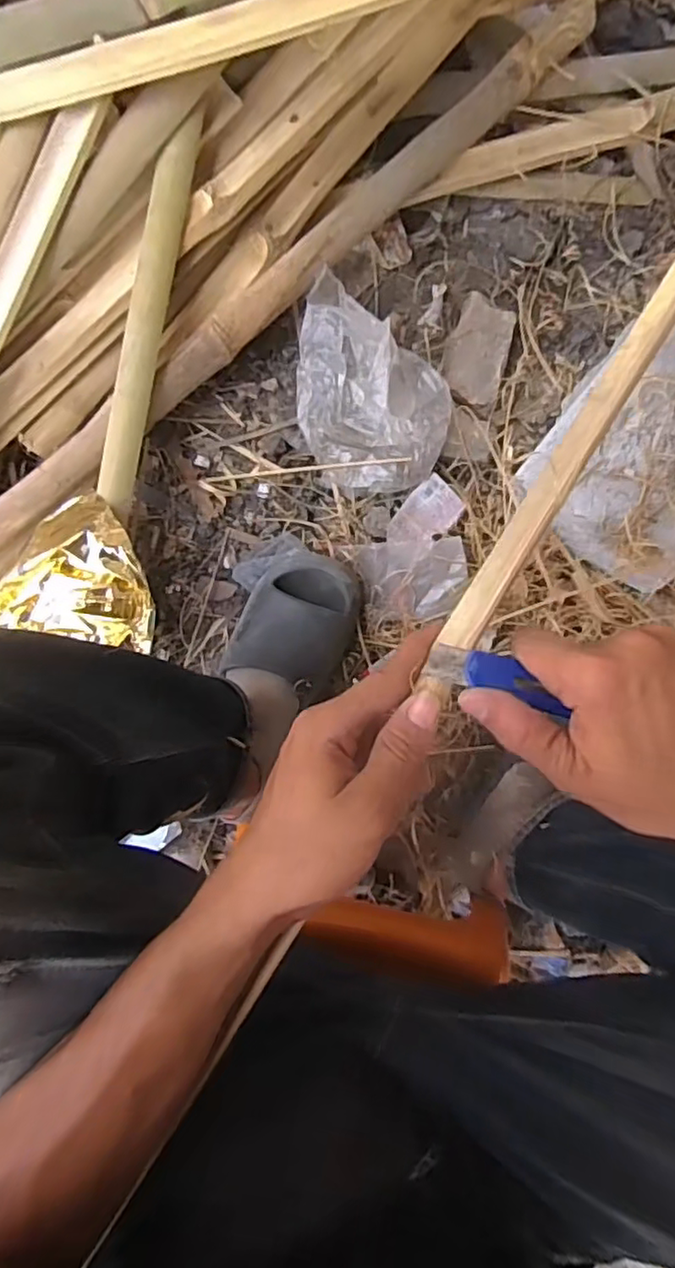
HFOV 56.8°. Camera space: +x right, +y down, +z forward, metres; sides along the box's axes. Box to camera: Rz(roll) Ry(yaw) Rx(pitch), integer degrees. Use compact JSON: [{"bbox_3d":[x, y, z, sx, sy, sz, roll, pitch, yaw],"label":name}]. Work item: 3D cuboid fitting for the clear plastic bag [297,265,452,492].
[{"bbox_3d":[0.040,-0.267,0.676,0.165,0.062,0.210,5,89,0],"label":"clear plastic bag"}]

